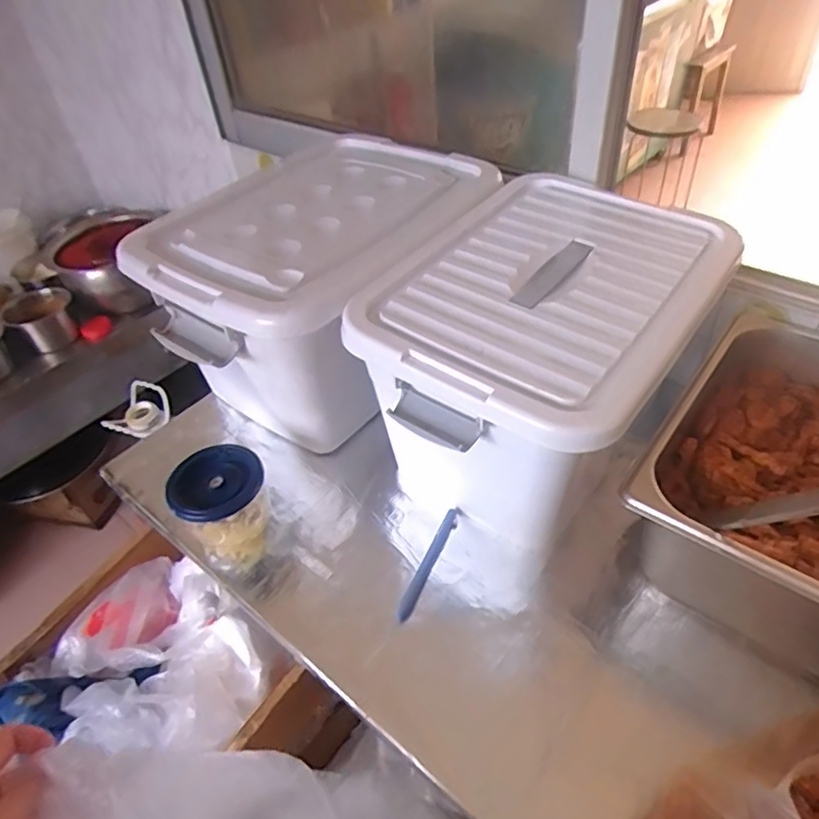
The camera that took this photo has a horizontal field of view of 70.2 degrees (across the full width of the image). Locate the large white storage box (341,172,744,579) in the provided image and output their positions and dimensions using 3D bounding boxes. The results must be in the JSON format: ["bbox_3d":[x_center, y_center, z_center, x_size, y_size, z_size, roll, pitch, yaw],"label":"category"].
[{"bbox_3d":[0.149,-0.053,0.666,0.282,0.241,0.400,26,53,28],"label":"large white storage box"}]

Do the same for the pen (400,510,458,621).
[{"bbox_3d":[0.021,0.164,0.624,0.016,0.007,0.138,17,49,21],"label":"pen"}]

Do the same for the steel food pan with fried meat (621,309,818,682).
[{"bbox_3d":[0.378,0.079,0.564,0.247,0.146,0.307,26,52,28],"label":"steel food pan with fried meat"}]

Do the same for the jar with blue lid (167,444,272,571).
[{"bbox_3d":[-0.204,0.104,0.648,0.092,0.085,0.093,-3,44,3],"label":"jar with blue lid"}]

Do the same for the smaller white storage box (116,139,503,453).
[{"bbox_3d":[-0.096,-0.166,0.773,0.315,0.215,0.432,32,55,32],"label":"smaller white storage box"}]

